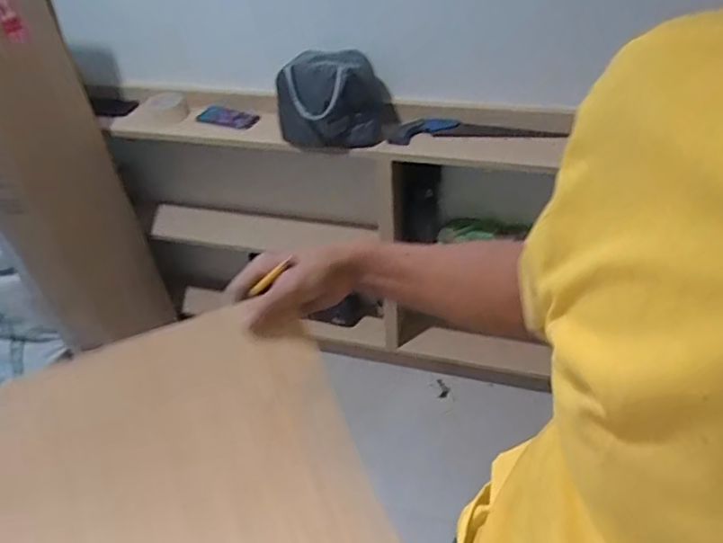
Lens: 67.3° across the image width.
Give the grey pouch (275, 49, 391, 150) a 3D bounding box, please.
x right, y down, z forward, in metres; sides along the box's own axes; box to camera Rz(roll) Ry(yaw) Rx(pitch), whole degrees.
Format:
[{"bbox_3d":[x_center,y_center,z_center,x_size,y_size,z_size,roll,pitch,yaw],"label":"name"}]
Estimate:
[{"bbox_3d":[-0.059,-0.366,1.179,0.243,0.184,0.081,-10,42,-5],"label":"grey pouch"}]

